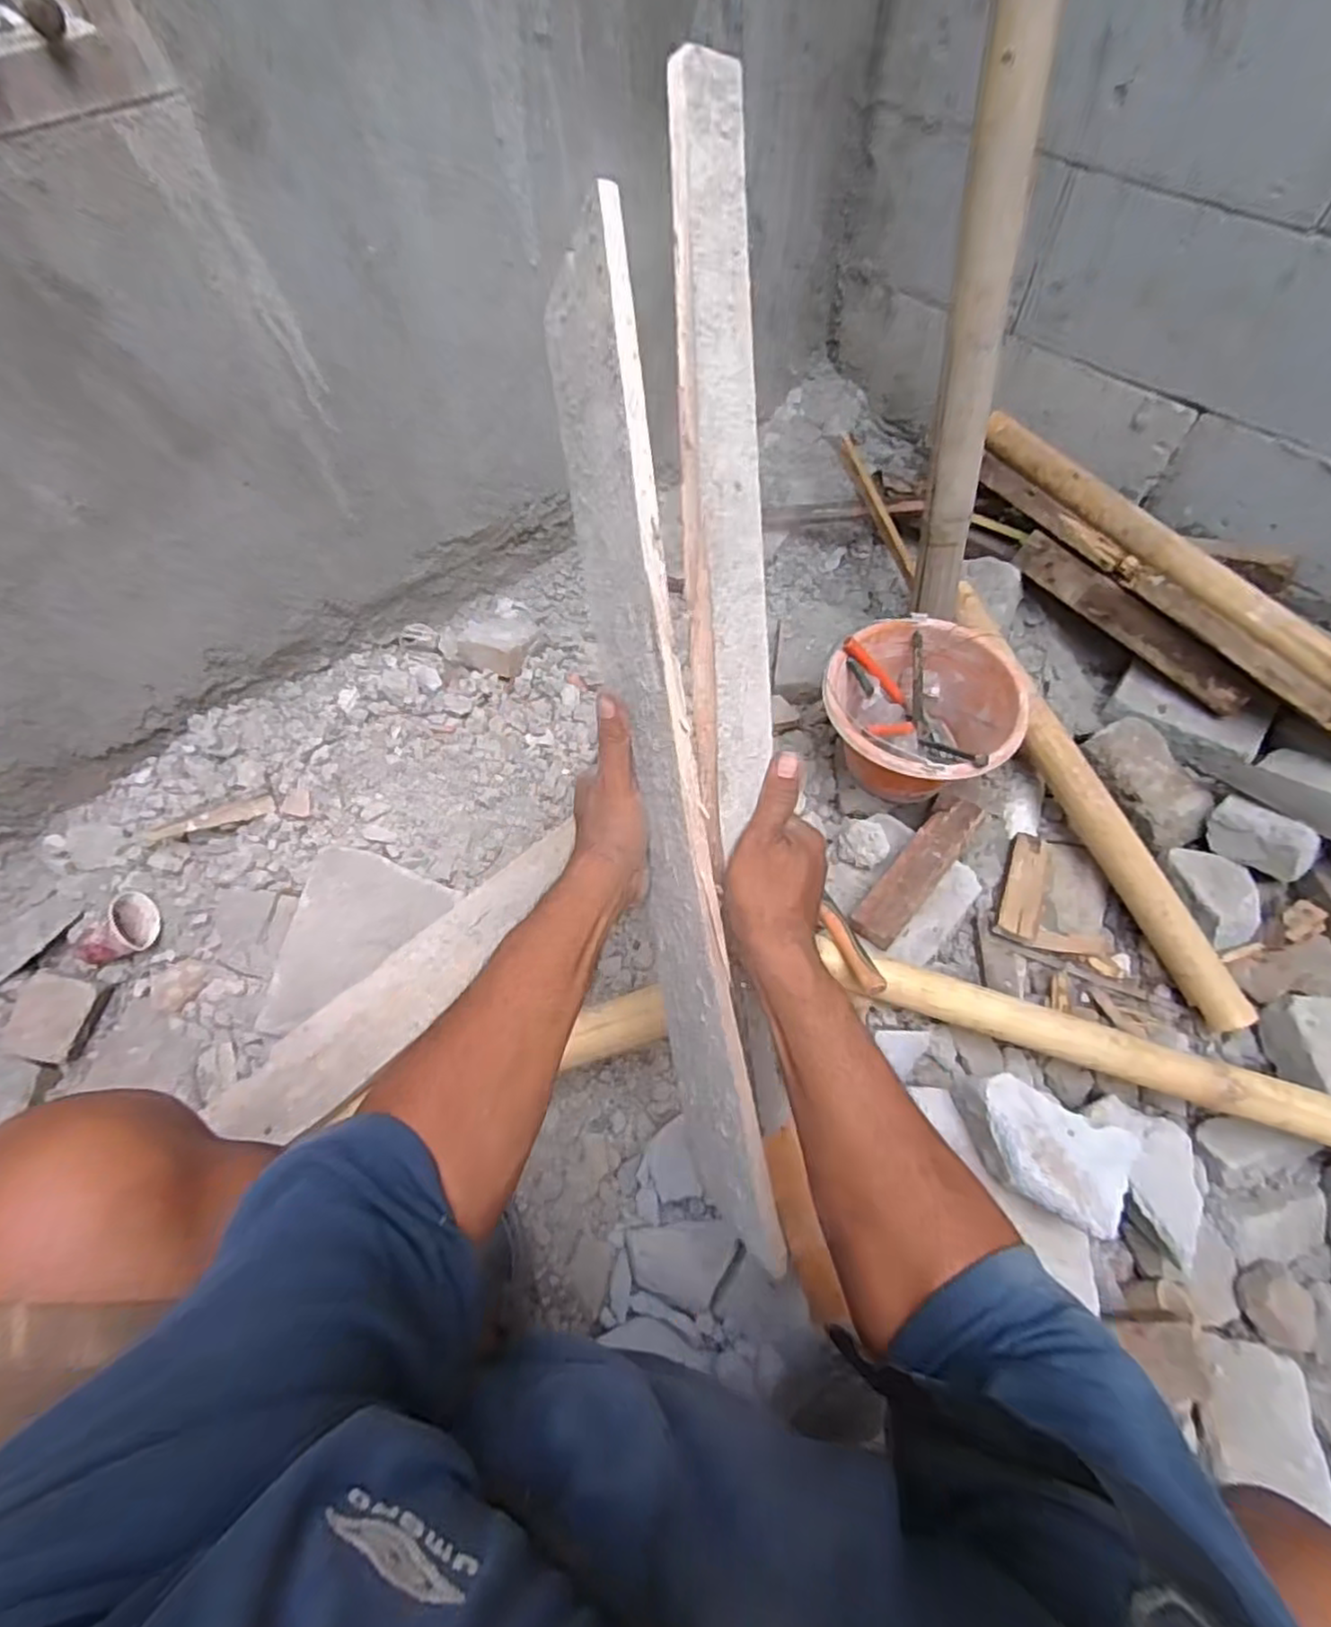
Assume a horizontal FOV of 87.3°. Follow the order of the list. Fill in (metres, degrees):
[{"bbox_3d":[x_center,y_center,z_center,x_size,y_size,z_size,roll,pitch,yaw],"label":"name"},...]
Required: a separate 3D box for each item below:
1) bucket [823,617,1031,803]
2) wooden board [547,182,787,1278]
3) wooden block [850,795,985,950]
[{"bbox_3d":[0.340,-0.118,0.974,0.242,0.174,0.235,-1,62,3],"label":"bucket"},{"bbox_3d":[-0.006,-0.032,0.504,0.019,0.120,0.691,-11,94,-28],"label":"wooden board"},{"bbox_3d":[0.340,0.068,0.926,0.060,0.031,0.260,36,70,20],"label":"wooden block"}]

